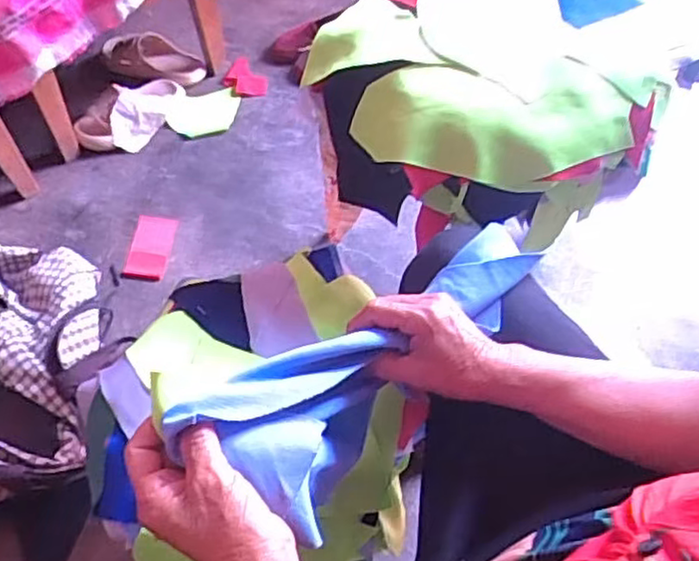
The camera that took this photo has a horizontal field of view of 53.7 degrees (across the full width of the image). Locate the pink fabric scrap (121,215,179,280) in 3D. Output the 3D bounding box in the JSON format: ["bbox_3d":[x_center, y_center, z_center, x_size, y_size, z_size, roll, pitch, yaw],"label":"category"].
[{"bbox_3d":[-0.343,-0.059,1.194,0.068,0.011,0.140,4,53,2],"label":"pink fabric scrap"}]

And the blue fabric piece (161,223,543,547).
[{"bbox_3d":[0.035,0.061,0.523,0.095,0.089,0.341,38,50,24],"label":"blue fabric piece"}]

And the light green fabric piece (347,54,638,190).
[{"bbox_3d":[0.148,-0.157,0.698,0.276,0.027,0.121,3,87,-4],"label":"light green fabric piece"}]

